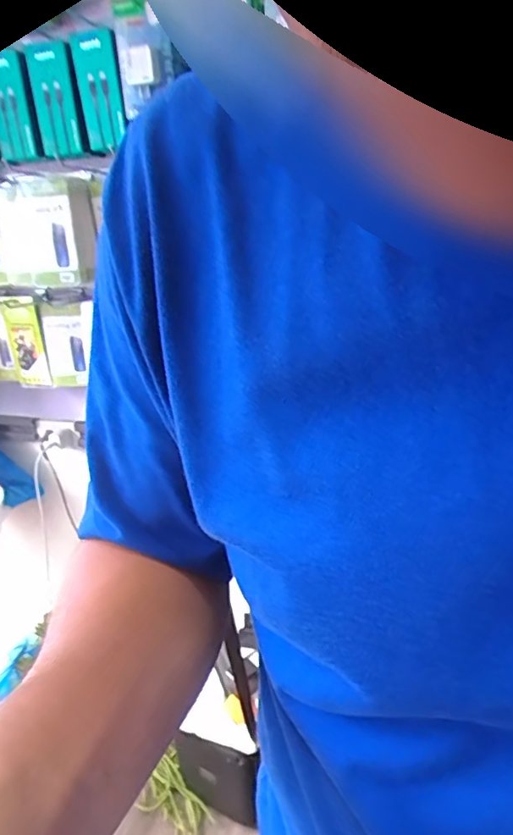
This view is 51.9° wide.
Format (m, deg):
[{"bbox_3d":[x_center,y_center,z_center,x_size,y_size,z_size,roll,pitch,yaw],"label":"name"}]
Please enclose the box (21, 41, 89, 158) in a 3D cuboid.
[{"bbox_3d":[-0.333,-0.535,0.888,0.029,0.175,0.087,6,25,42],"label":"box"}]

